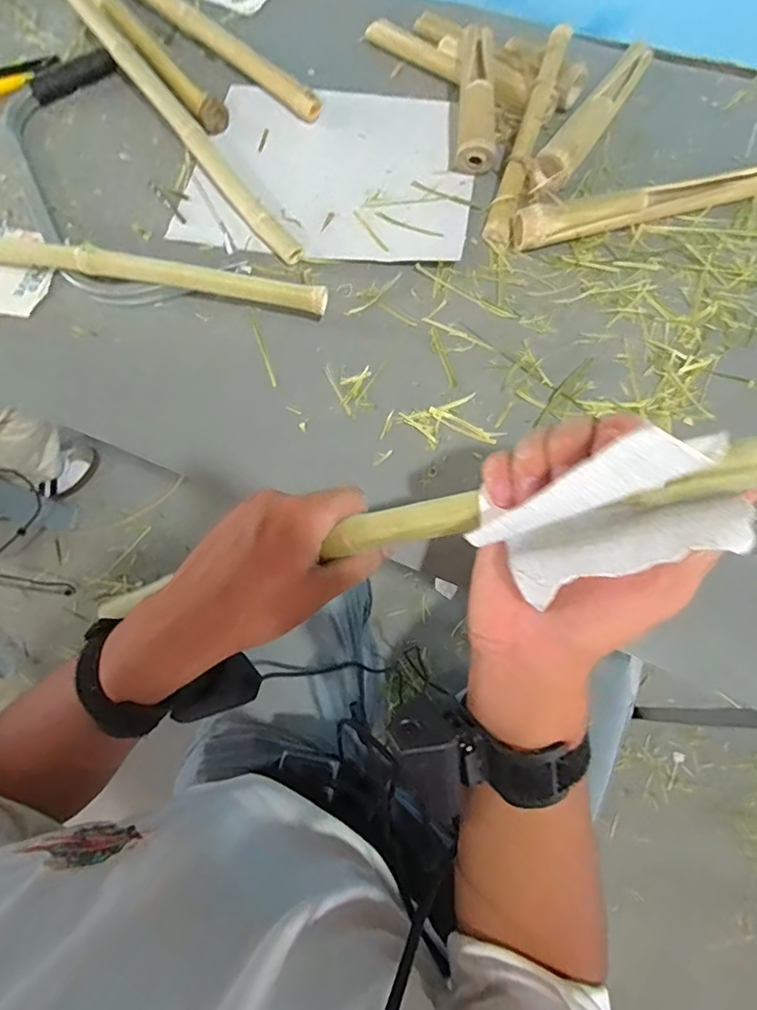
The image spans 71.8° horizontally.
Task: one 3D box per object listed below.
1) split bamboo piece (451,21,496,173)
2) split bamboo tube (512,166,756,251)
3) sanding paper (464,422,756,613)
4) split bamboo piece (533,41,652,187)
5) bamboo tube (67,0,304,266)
[{"bbox_3d":[0.097,-0.395,0.514,0.037,0.045,0.149,5,69,3],"label":"split bamboo piece"},{"bbox_3d":[0.248,-0.272,0.469,0.258,0.031,0.029,-14,69,-5],"label":"split bamboo tube"},{"bbox_3d":[0.094,0.005,0.232,0.114,0.042,0.057,-24,102,28],"label":"sanding paper"},{"bbox_3d":[0.215,-0.389,0.515,0.031,0.036,0.225,31,72,12],"label":"split bamboo piece"},{"bbox_3d":[-0.201,-0.382,0.511,0.024,0.026,0.421,-34,72,-12],"label":"bamboo tube"}]

